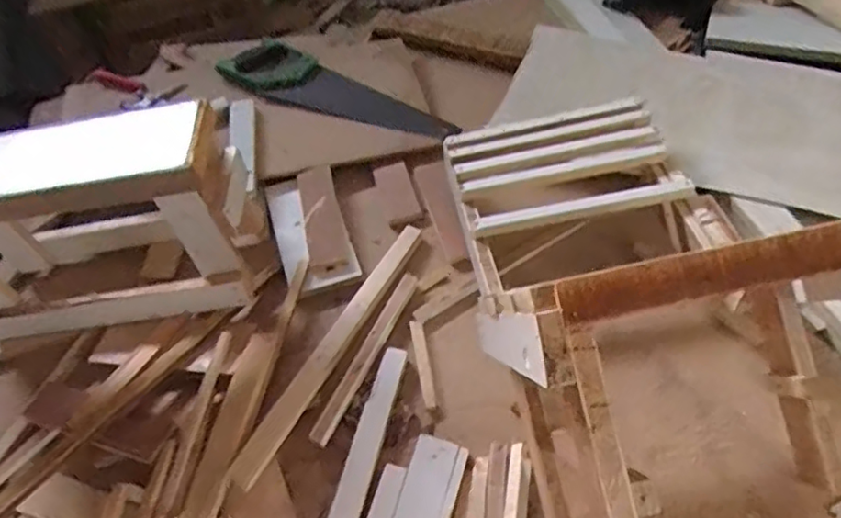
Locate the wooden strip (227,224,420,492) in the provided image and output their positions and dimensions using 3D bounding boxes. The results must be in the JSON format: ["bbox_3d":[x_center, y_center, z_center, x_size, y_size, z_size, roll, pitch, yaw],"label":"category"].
[{"bbox_3d":[-0.104,0.100,0.764,0.031,0.018,0.399,21,57,20],"label":"wooden strip"}]

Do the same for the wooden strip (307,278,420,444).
[{"bbox_3d":[-0.064,0.114,0.751,0.021,0.012,0.247,18,56,19],"label":"wooden strip"}]

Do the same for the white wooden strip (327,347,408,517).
[{"bbox_3d":[-0.068,0.237,0.655,0.033,0.013,0.314,10,54,13],"label":"white wooden strip"}]

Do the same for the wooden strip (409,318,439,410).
[{"bbox_3d":[0.004,0.128,0.747,0.016,0.011,0.116,-10,52,-2],"label":"wooden strip"}]

